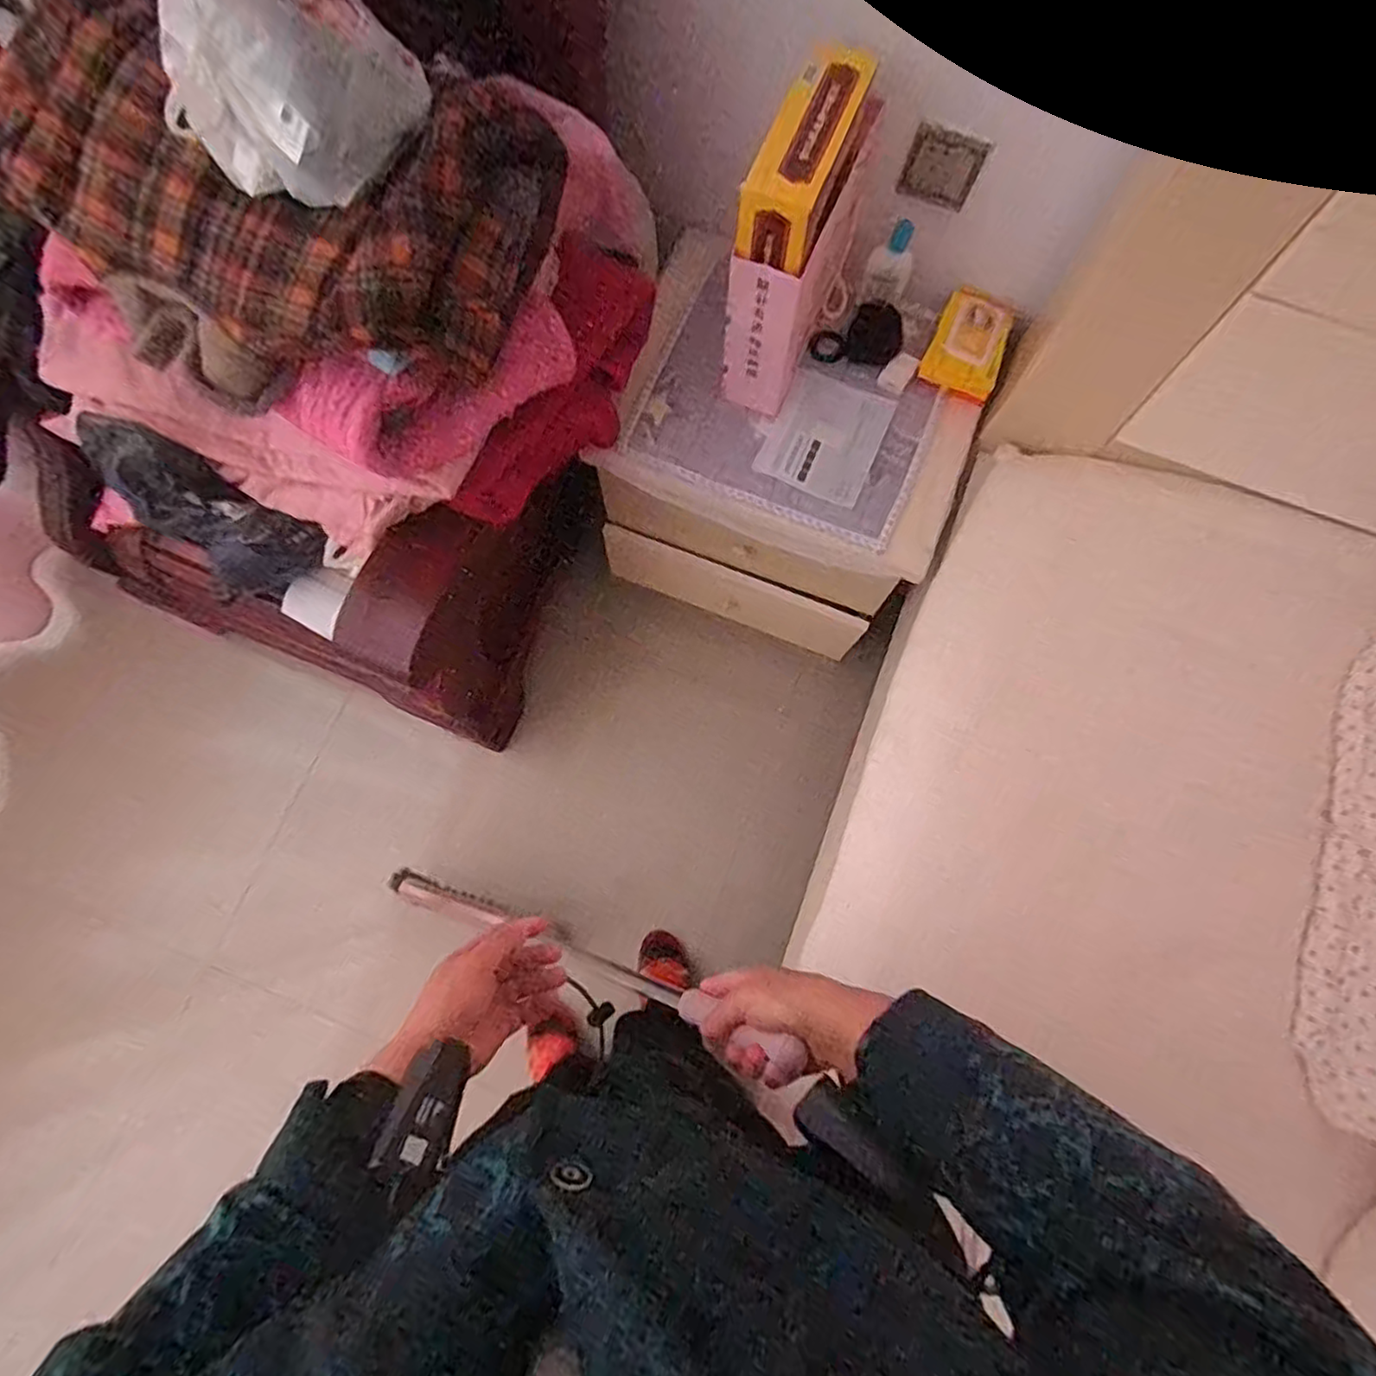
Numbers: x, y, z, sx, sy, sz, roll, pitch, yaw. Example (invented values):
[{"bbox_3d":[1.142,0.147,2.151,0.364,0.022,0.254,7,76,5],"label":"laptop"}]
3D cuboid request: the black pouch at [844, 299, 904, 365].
[{"bbox_3d":[0.259,-0.488,0.934,0.072,0.033,0.083,9,77,2],"label":"black pouch"}]

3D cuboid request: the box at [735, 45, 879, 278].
[{"bbox_3d":[0.124,-0.547,0.706,0.076,0.076,0.207,24,78,5],"label":"box"}]

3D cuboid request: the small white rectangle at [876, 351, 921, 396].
[{"bbox_3d":[0.291,-0.434,0.936,0.039,0.013,0.059,34,79,7],"label":"small white rectangle"}]

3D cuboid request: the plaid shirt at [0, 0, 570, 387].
[{"bbox_3d":[-0.405,-0.481,0.645,0.507,0.126,0.295,24,78,6],"label":"plaid shirt"}]

